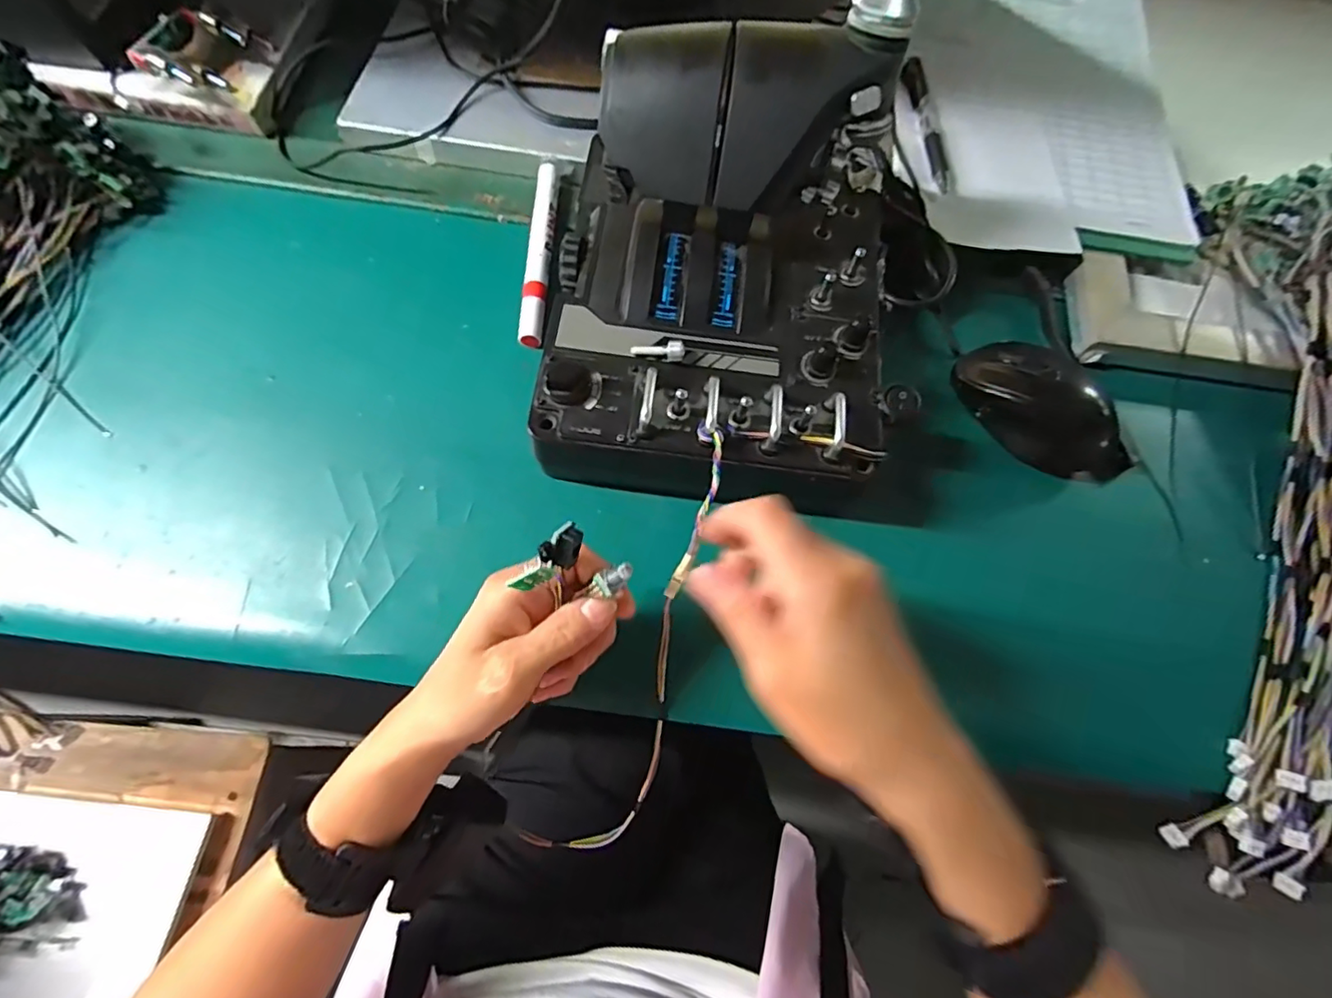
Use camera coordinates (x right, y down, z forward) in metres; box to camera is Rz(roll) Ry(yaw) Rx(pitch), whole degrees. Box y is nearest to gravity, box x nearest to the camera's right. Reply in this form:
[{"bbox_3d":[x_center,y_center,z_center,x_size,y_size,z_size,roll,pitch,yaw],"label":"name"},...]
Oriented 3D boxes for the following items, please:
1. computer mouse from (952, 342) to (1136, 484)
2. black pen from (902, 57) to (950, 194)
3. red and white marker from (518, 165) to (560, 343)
[{"bbox_3d":[0.230,-0.056,0.341,0.059,0.031,0.110,-41,76,-16],"label":"computer mouse"},{"bbox_3d":[0.188,-0.276,0.412,0.013,0.011,0.138,0,69,-3],"label":"black pen"},{"bbox_3d":[-0.082,-0.163,0.376,0.015,0.012,0.145,2,69,-2],"label":"red and white marker"}]

